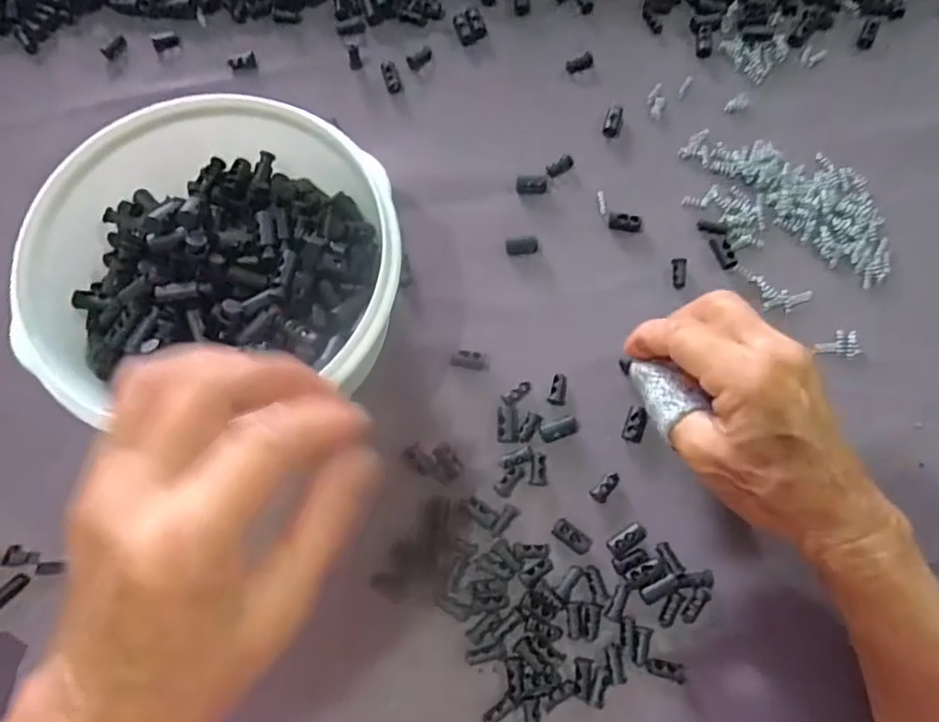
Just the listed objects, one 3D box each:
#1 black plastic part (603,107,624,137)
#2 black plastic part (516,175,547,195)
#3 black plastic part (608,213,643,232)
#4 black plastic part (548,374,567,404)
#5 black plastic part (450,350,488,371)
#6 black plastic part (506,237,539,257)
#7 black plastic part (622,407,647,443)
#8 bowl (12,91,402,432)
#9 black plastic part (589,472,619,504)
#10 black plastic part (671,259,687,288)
[{"bbox_3d":[0.088,-0.146,0.361,0.010,0.006,0.020,15,76,3],"label":"black plastic part"},{"bbox_3d":[0.037,-0.105,0.350,0.018,0.004,0.011,2,75,0],"label":"black plastic part"},{"bbox_3d":[0.091,-0.081,0.343,0.019,0.004,0.011,10,75,2],"label":"black plastic part"},{"bbox_3d":[0.048,0.015,0.317,0.009,0.005,0.018,12,76,3],"label":"black plastic part"},{"bbox_3d":[0.000,-0.001,0.320,0.019,0.008,0.011,7,75,1],"label":"black plastic part"},{"bbox_3d":[0.030,-0.066,0.338,0.018,0.004,0.010,-8,76,-3],"label":"black plastic part"},{"bbox_3d":[0.088,0.034,0.311,0.011,0.007,0.017,20,76,5],"label":"black plastic part"},{"bbox_3d":[-0.116,-0.056,0.295,0.159,0.078,0.162,0,72,-1],"label":"bowl"},{"bbox_3d":[0.071,0.065,0.305,0.009,0.004,0.018,44,79,10],"label":"black plastic part"},{"bbox_3d":[0.119,-0.050,0.333,0.008,0.004,0.018,1,75,0],"label":"black plastic part"}]

